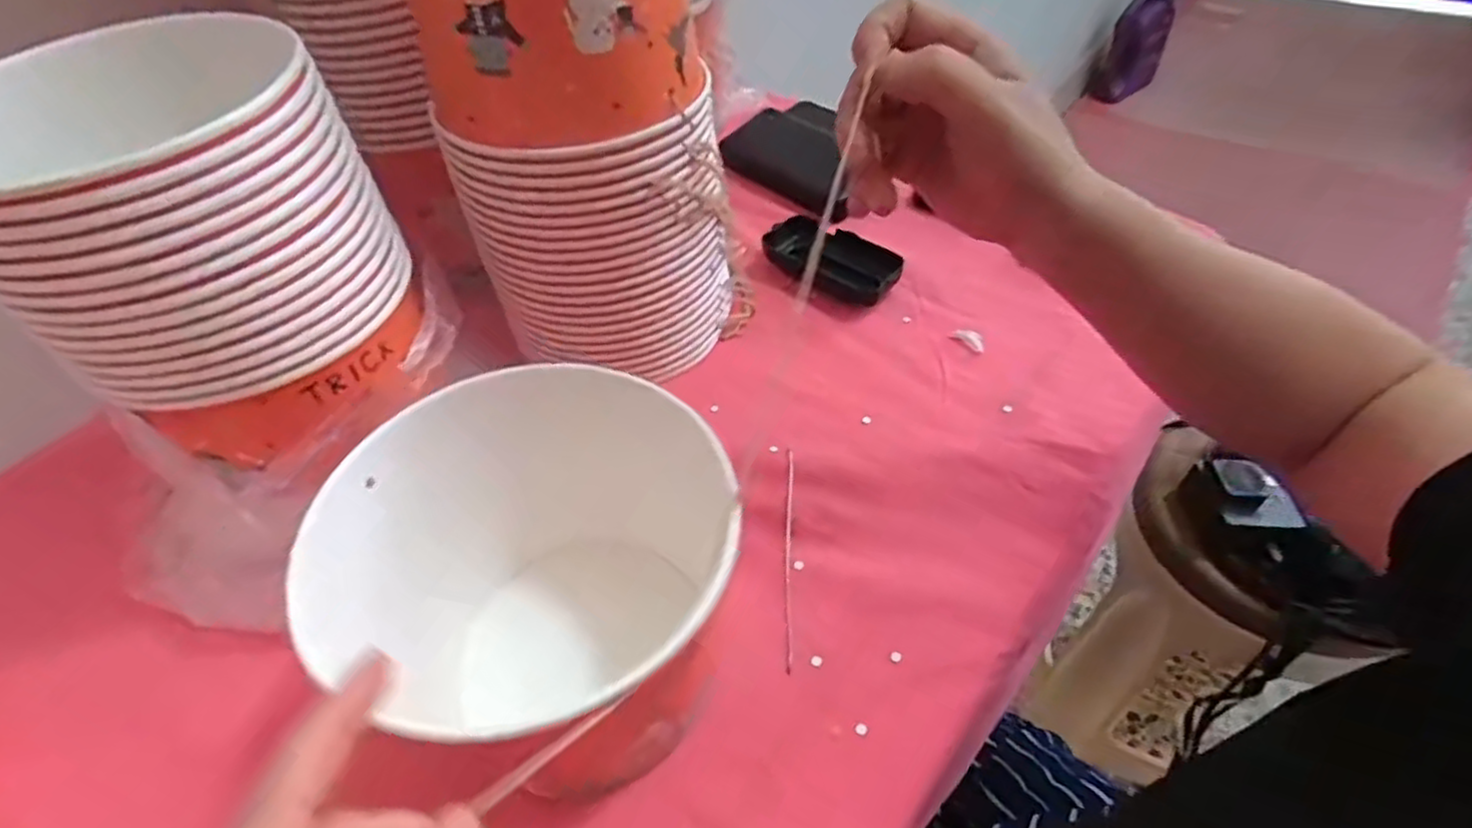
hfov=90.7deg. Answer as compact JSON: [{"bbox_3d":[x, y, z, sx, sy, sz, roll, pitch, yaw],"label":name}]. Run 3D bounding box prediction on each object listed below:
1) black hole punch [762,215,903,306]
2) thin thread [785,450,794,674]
[{"bbox_3d":[0.074,-0.125,0.572,0.109,0.031,0.053,31,58,26],"label":"black hole punch"},{"bbox_3d":[0.030,0.077,0.417,0.004,0.004,0.142,1,50,4],"label":"thin thread"}]

